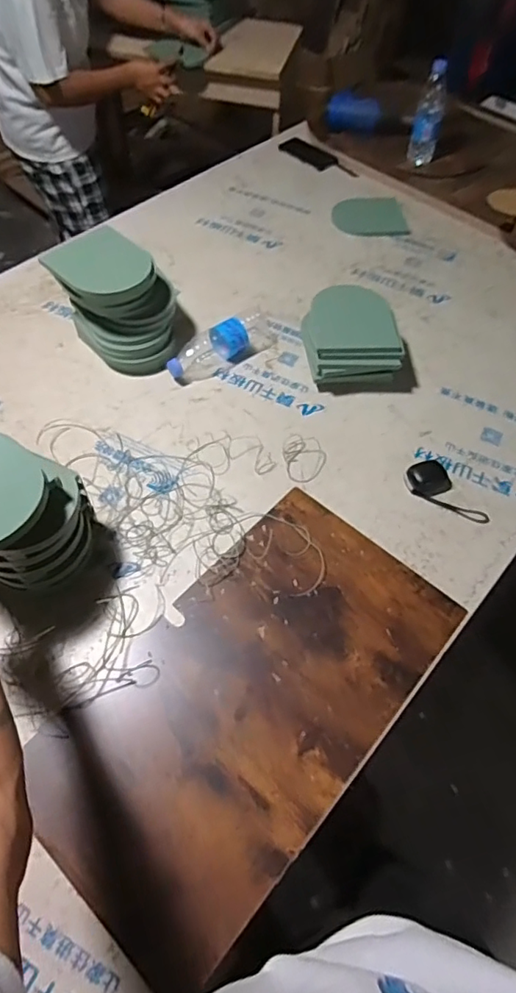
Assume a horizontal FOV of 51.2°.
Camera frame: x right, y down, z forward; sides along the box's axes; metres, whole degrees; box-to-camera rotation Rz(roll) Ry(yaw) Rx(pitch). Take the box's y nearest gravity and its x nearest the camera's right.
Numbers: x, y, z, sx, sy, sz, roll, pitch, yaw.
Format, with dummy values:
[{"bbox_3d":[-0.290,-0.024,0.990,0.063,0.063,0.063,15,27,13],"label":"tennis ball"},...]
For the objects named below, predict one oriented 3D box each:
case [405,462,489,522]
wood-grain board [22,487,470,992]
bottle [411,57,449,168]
[{"bbox_3d":[0.311,-0.001,0.898,0.072,0.022,0.140,-28,64,-18],"label":"case"},{"bbox_3d":[-0.003,0.258,0.719,0.322,0.012,0.576,38,64,18],"label":"wood-grain board"},{"bbox_3d":[0.429,-0.944,1.345,0.070,0.218,0.063,14,58,7],"label":"bottle"}]

